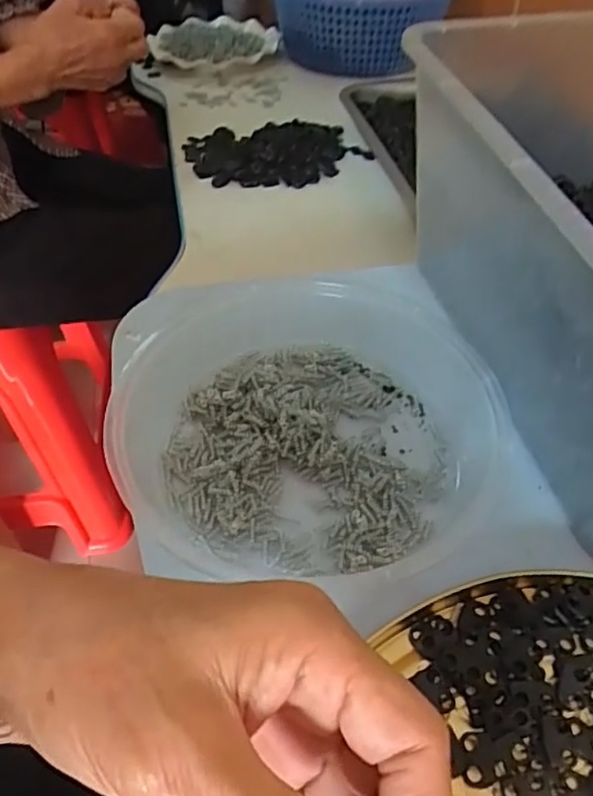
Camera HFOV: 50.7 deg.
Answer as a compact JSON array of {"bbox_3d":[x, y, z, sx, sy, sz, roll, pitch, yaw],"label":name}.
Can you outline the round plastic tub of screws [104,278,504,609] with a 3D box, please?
[{"bbox_3d":[0.004,0.010,0.329,0.189,0.048,0.181,0,49,0],"label":"round plastic tub of screws"}]

